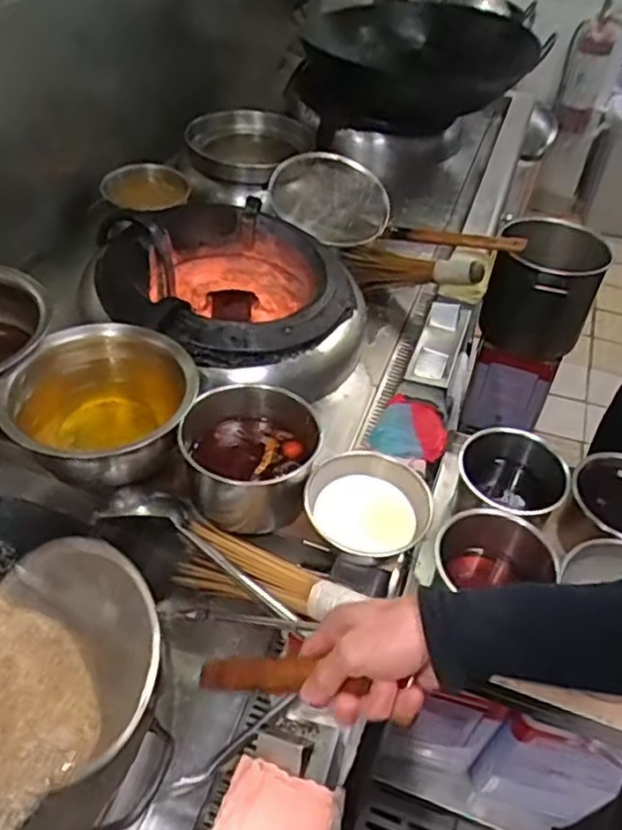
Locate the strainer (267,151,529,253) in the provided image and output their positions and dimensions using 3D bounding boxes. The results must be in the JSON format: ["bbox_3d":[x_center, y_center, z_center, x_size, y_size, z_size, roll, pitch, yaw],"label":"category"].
[{"bbox_3d":[0.179,-0.437,1.456,0.566,0.085,0.223,26,49,20],"label":"strainer"}]

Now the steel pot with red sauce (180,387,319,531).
[{"bbox_3d":[-0.084,0.061,0.944,0.179,0.151,0.167,2,45,-2],"label":"steel pot with red sauce"}]

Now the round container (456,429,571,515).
[{"bbox_3d":[0.287,0.108,0.975,0.148,0.121,0.145,2,45,-2],"label":"round container"}]

